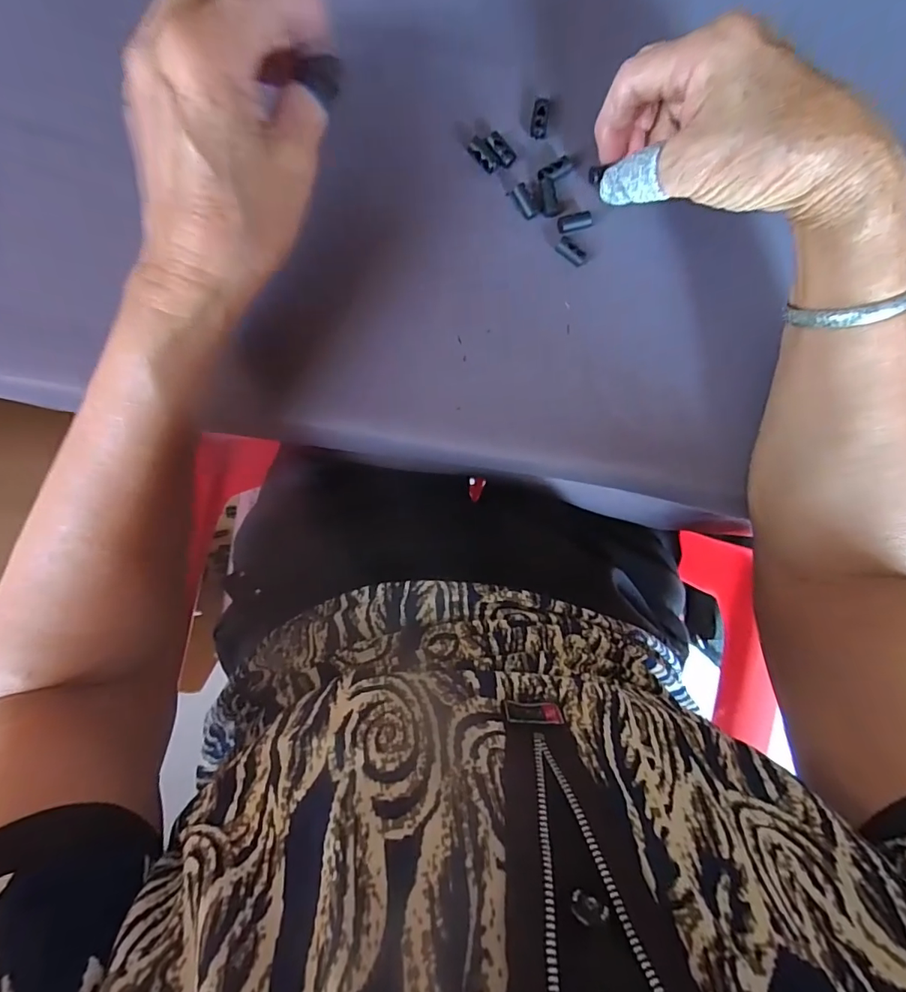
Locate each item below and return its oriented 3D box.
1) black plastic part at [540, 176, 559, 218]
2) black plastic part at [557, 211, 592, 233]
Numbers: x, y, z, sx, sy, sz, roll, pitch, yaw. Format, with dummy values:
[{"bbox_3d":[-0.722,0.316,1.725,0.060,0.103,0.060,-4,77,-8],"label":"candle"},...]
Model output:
[{"bbox_3d":[0.056,-0.173,0.285,0.010,0.004,0.022,-11,97,-4],"label":"black plastic part"},{"bbox_3d":[0.071,-0.160,0.285,0.020,0.004,0.011,-13,97,-4],"label":"black plastic part"}]

